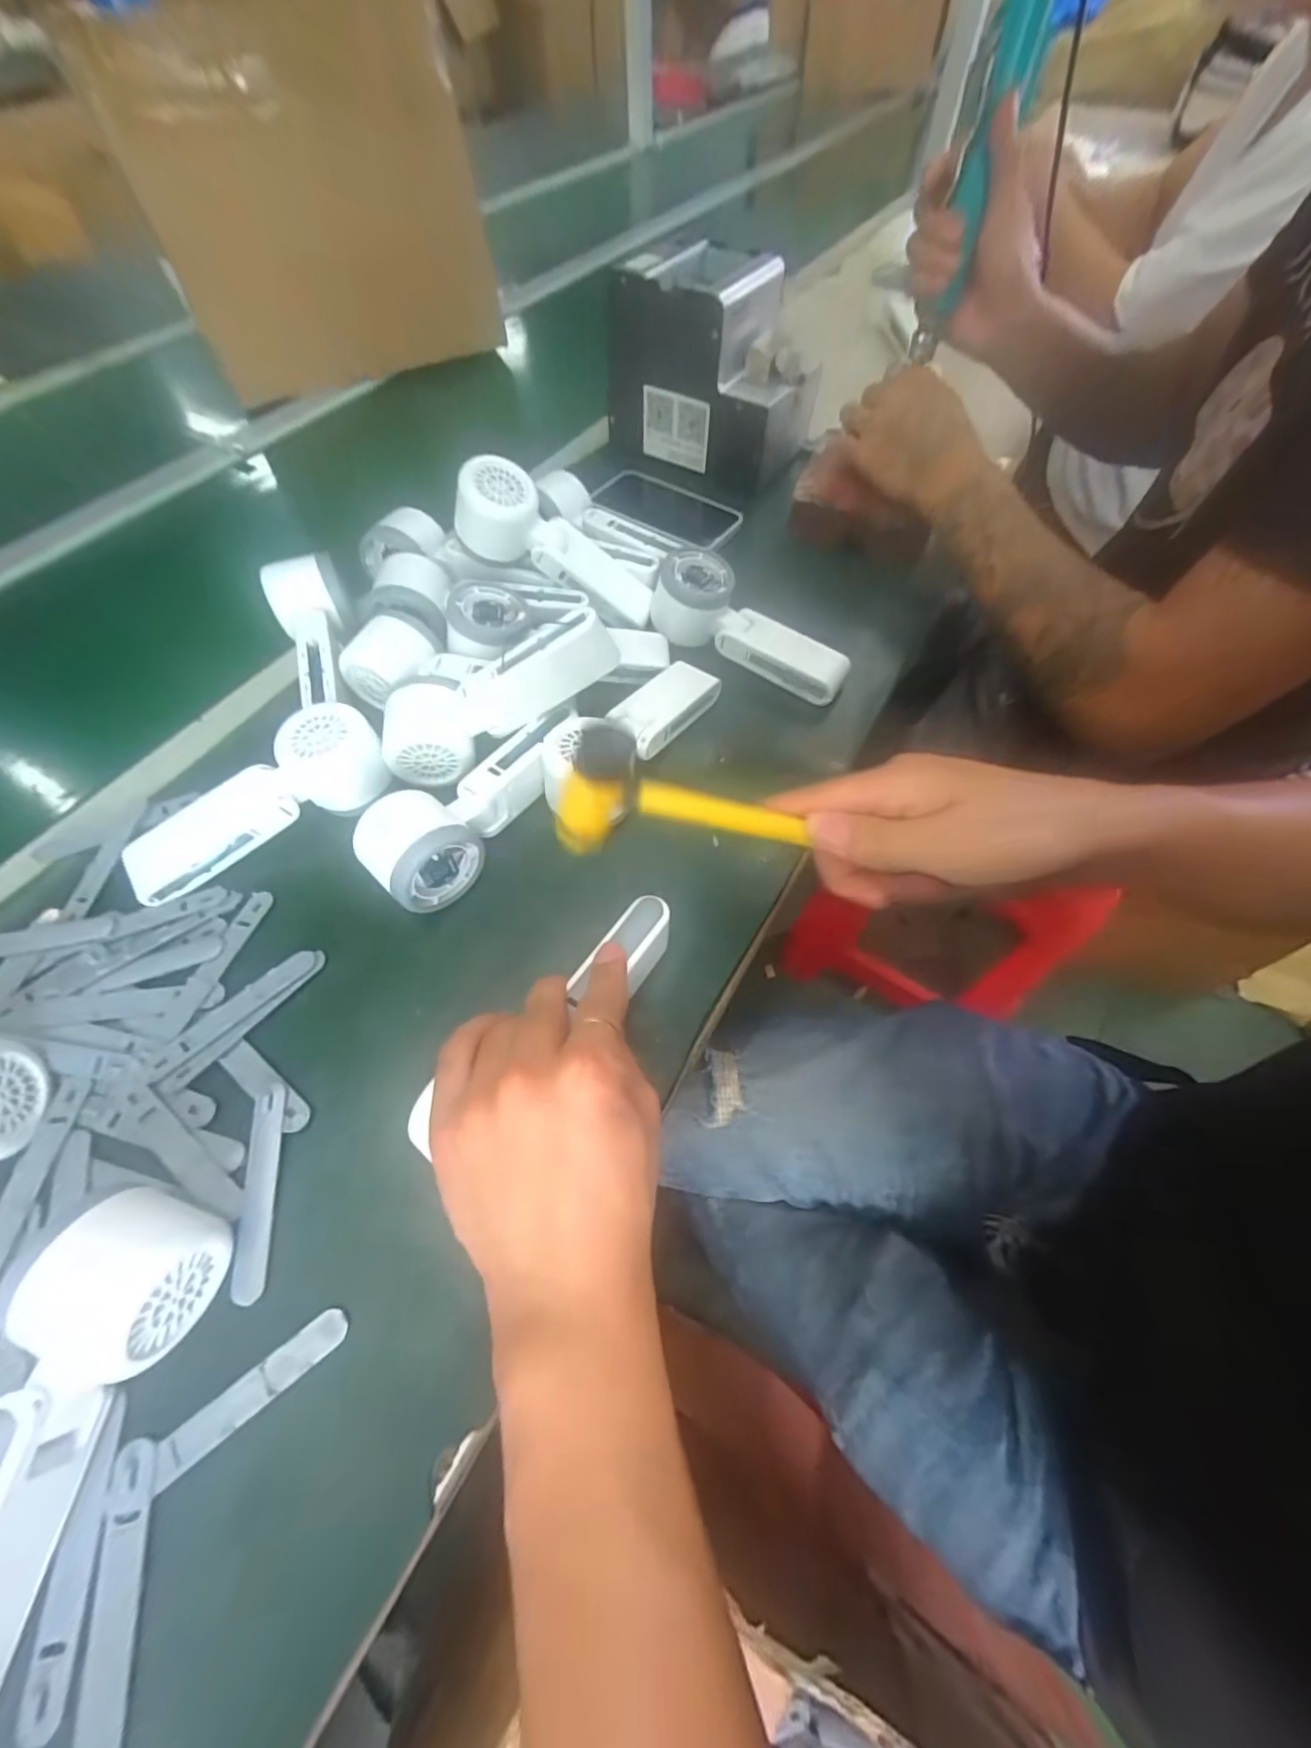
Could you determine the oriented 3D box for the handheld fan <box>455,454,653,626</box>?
[{"bbox_3d":[-0.077,-0.253,0.463,0.161,0.056,0.056,23,57,-24],"label":"handheld fan"}]

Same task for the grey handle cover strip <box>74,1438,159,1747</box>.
[{"bbox_3d":[-0.201,0.273,0.217,0.018,0.007,0.094,-10,60,-6],"label":"grey handle cover strip"}]

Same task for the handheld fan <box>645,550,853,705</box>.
[{"bbox_3d":[0.074,-0.197,0.461,0.168,0.056,0.060,24,63,13],"label":"handheld fan"}]

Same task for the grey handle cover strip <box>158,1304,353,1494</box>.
[{"bbox_3d":[-0.169,0.219,0.249,0.076,0.005,0.015,-34,66,-18],"label":"grey handle cover strip"}]

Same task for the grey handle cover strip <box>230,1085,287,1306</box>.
[{"bbox_3d":[-0.193,0.152,0.284,0.017,0.007,0.091,-8,60,-5],"label":"grey handle cover strip"}]

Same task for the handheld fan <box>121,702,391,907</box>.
[{"bbox_3d":[-0.257,-0.050,0.375,0.163,0.050,0.055,-29,64,-16],"label":"handheld fan"}]

